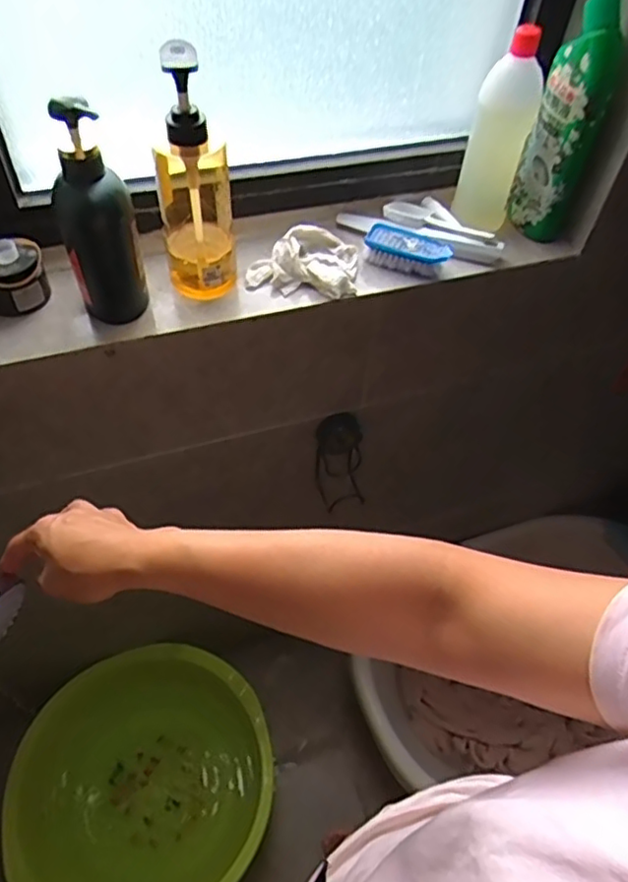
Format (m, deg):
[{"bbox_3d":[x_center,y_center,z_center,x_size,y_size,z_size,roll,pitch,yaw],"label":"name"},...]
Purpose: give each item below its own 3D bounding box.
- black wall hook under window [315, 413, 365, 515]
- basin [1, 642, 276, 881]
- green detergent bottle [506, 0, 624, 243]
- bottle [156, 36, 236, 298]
[{"bbox_3d":[0.038,0.034,0.882,0.068,0.163,0.060,-12,55,-13],"label":"black wall hook under window"},{"bbox_3d":[-0.299,0.634,1.145,0.428,0.173,0.435,2,53,-3],"label":"basin"},{"bbox_3d":[0.262,-0.323,0.658,0.067,0.241,0.044,22,55,12],"label":"green detergent bottle"},{"bbox_3d":[-0.113,-0.247,0.593,0.068,0.224,0.068,-6,54,-9],"label":"bottle"}]

